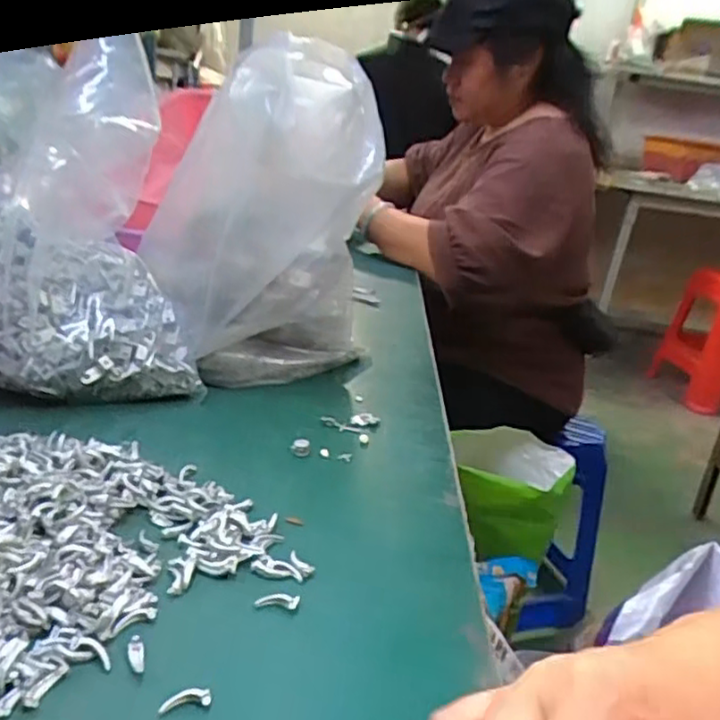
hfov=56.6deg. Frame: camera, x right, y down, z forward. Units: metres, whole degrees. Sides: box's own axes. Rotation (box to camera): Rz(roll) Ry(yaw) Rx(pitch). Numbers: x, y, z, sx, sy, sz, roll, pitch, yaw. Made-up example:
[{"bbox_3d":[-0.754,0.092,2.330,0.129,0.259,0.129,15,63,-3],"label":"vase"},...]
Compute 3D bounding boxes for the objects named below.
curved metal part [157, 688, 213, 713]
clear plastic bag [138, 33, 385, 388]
[{"bbox_3d":[-0.070,0.135,0.268,0.020,0.005,0.009,1,22,-16],"label":"curved metal part"},{"bbox_3d":[-0.081,-0.118,0.562,0.168,0.264,0.207,4,22,-7],"label":"clear plastic bag"}]

